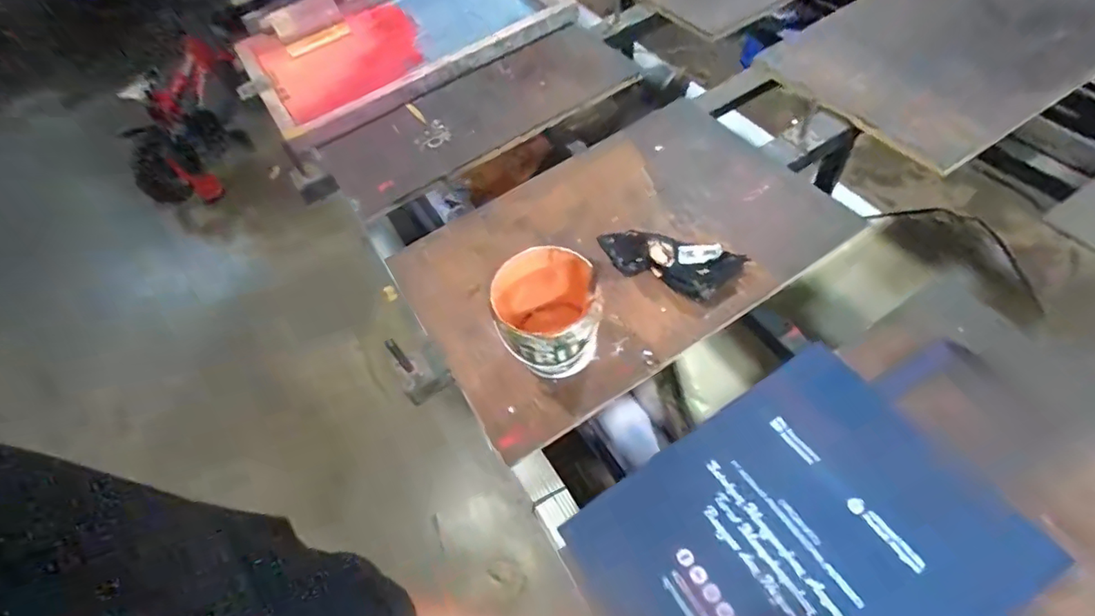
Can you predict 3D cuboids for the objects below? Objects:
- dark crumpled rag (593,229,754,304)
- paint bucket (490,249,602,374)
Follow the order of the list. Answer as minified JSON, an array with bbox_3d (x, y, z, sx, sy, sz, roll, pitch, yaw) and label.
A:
[{"bbox_3d":[0.168,-0.072,0.730,0.191,0.039,0.090,23,64,22],"label":"dark crumpled rag"},{"bbox_3d":[0.003,0.012,0.647,0.123,0.122,0.121,-11,56,2],"label":"paint bucket"}]

